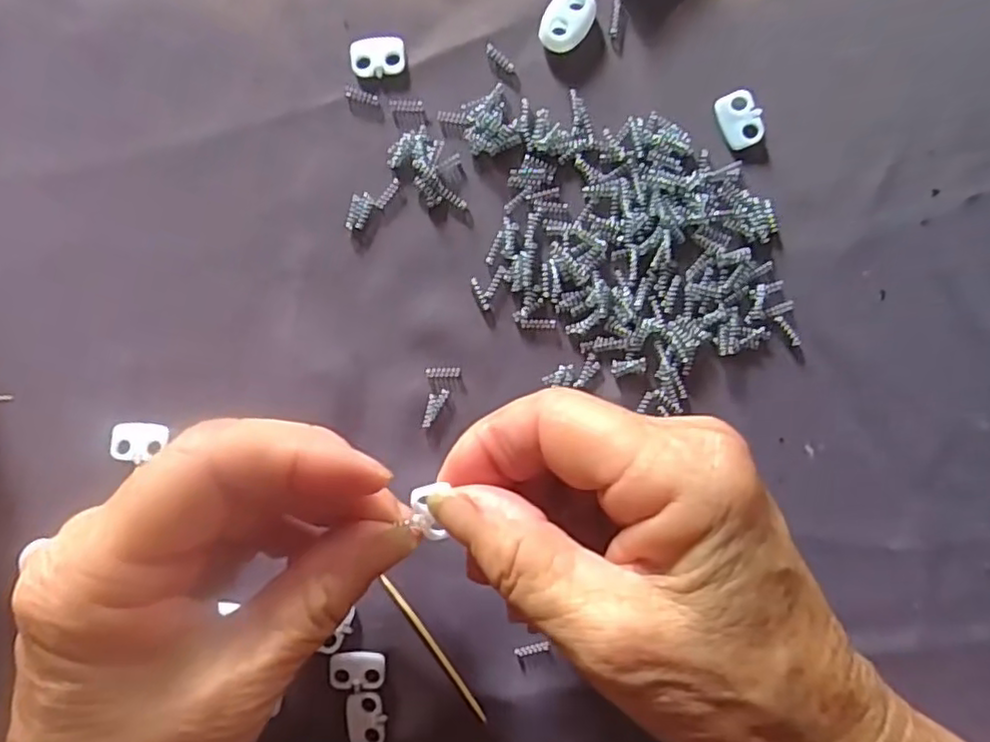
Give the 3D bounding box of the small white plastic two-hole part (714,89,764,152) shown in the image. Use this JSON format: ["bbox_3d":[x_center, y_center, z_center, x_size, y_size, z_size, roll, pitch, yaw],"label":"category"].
[{"bbox_3d":[0.083,-0.085,0.227,0.013,0.004,0.019,-23,89,-1],"label":"small white plastic two-hole part"}]

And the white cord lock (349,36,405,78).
[{"bbox_3d":[-0.040,-0.108,0.230,0.018,0.004,0.013,0,89,0],"label":"white cord lock"}]

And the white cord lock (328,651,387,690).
[{"bbox_3d":[-0.046,0.101,0.225,0.018,0.004,0.013,2,89,0],"label":"white cord lock"}]

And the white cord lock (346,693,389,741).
[{"bbox_3d":[-0.043,0.118,0.225,0.013,0.004,0.018,-7,89,0],"label":"white cord lock"}]

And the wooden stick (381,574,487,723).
[{"bbox_3d":[-0.020,0.094,0.226,0.004,0.004,0.056,-36,89,-1],"label":"wooden stick"}]

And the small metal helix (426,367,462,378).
[{"bbox_3d":[-0.018,0.001,0.228,0.012,0.004,0.004,-1,89,0],"label":"small metal helix"}]

